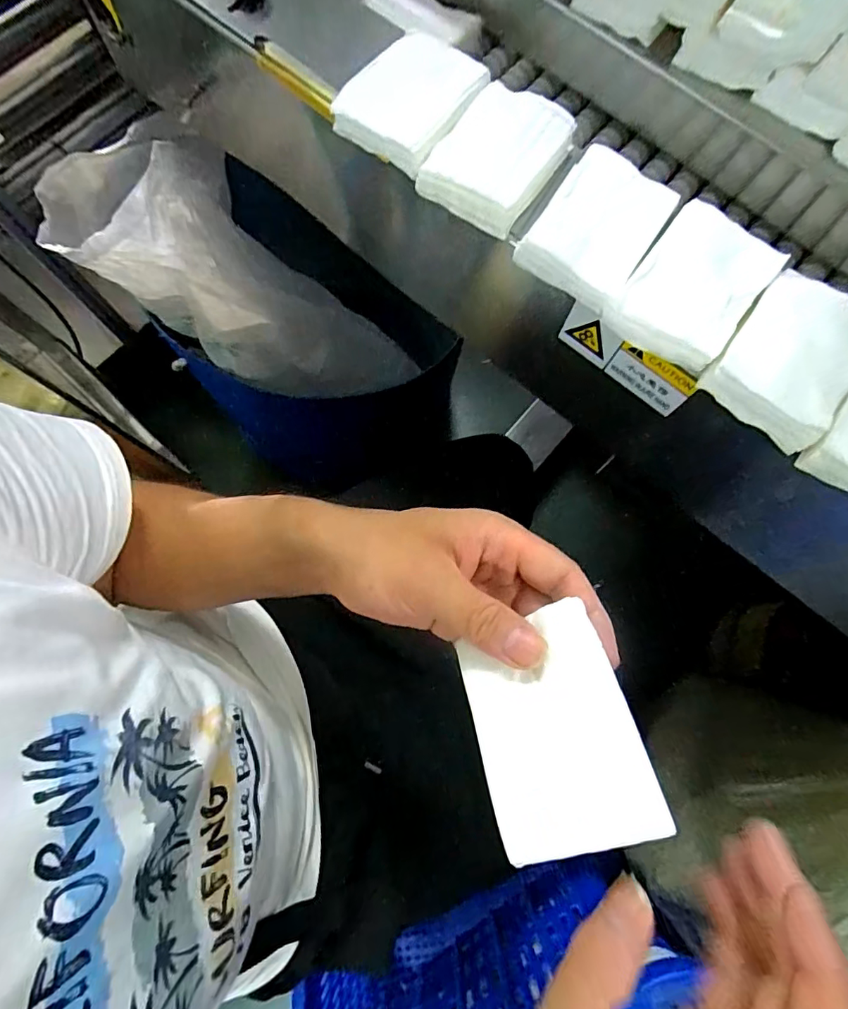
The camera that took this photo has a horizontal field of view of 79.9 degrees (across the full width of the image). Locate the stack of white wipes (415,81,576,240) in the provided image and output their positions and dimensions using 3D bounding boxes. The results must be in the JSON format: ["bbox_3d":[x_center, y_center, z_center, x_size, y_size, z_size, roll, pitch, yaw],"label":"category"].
[{"bbox_3d":[0.052,-0.243,0.353,0.071,0.023,0.101,32,78,6],"label":"stack of white wipes"}]

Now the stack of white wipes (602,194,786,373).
[{"bbox_3d":[0.179,-0.144,0.338,0.072,0.024,0.103,38,79,7],"label":"stack of white wipes"}]

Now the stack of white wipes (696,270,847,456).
[{"bbox_3d":[0.234,-0.094,0.322,0.073,0.023,0.098,37,79,7],"label":"stack of white wipes"}]

